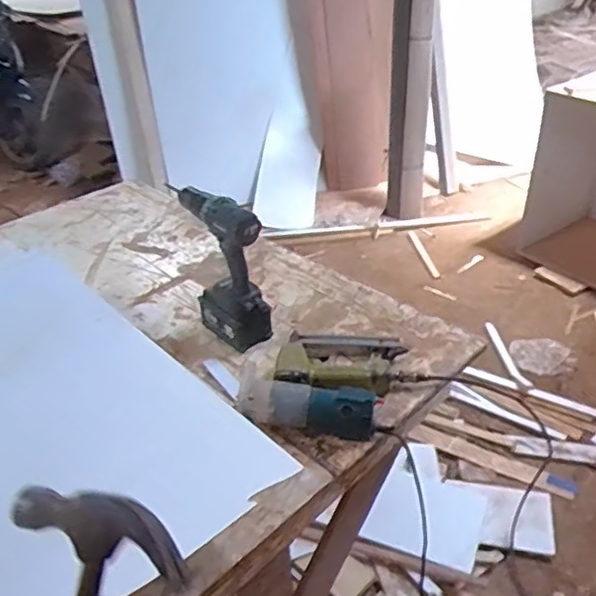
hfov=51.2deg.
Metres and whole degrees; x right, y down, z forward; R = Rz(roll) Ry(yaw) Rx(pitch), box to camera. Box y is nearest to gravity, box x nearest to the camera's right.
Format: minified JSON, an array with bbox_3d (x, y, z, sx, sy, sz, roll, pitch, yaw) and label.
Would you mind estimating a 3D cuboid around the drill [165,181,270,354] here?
[{"bbox_3d":[-0.143,-0.051,1.161,0.080,0.282,0.176,-30,41,-34],"label":"drill"}]

